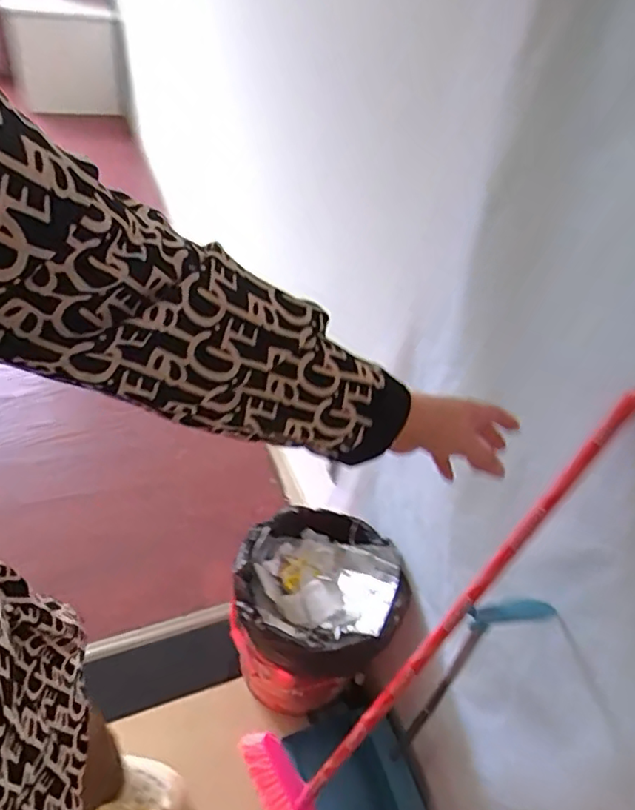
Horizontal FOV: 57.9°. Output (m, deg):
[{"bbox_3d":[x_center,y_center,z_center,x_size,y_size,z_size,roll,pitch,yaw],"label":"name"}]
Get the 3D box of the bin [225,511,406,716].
[{"bbox_3d":[-0.005,0.457,1.206,0.335,0.379,0.281,6,36,5],"label":"bin"}]

